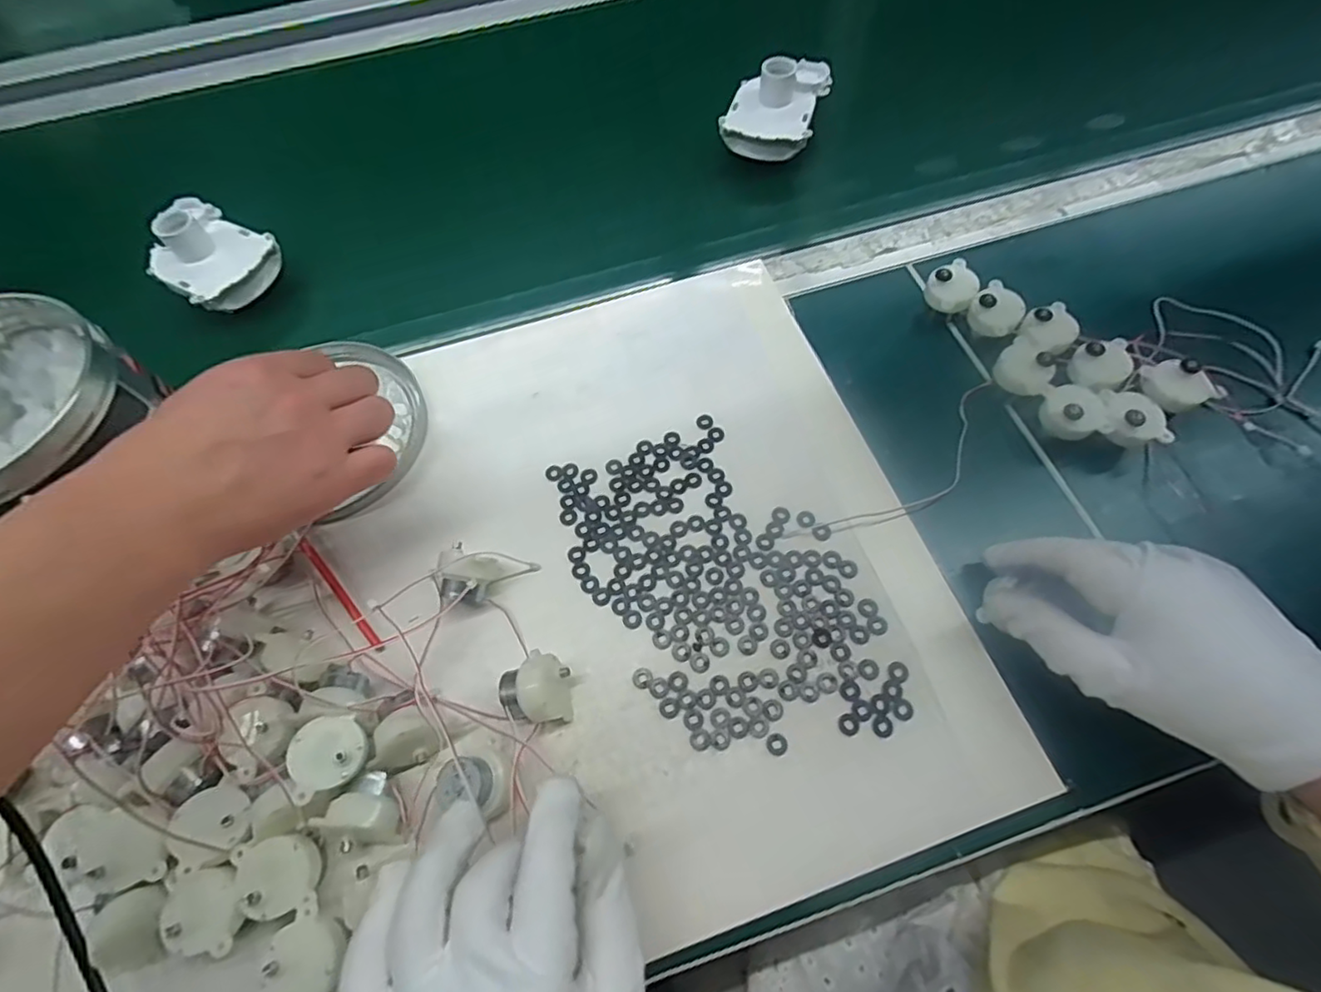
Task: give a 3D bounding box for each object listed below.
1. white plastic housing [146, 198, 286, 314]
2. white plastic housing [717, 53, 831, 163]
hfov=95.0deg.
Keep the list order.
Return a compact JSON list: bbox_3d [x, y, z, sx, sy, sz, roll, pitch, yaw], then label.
[{"bbox_3d":[-0.334,-0.178,0.445,0.084,0.042,0.071,27,68,15],"label":"white plastic housing"},{"bbox_3d":[0.095,-0.323,0.492,0.072,0.041,0.098,16,65,10],"label":"white plastic housing"}]

